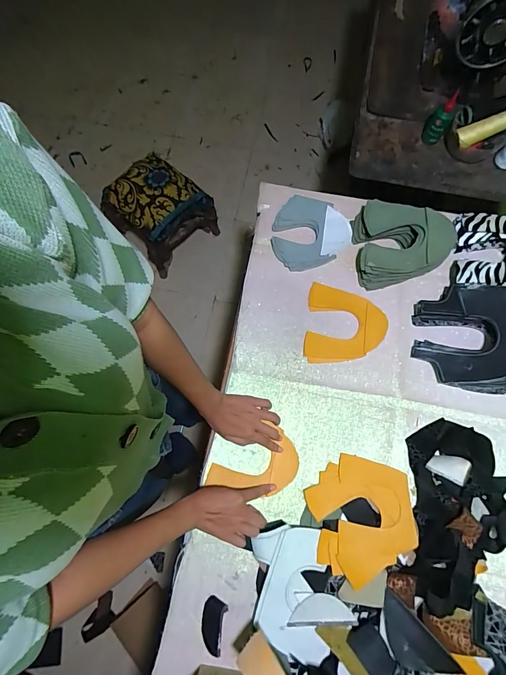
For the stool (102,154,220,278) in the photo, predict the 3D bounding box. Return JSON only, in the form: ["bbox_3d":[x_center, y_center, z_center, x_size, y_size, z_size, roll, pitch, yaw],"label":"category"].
[{"bbox_3d":[-0.331,-0.466,1.400,0.260,0.385,0.311,33,77,9],"label":"stool"}]

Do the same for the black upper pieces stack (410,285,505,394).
[{"bbox_3d":[0.432,-0.006,0.639,0.239,0.096,0.196,9,74,4],"label":"black upper pieces stack"}]

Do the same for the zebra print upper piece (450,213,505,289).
[{"bbox_3d":[0.490,-0.161,0.702,0.174,0.082,0.149,4,74,2],"label":"zebra print upper piece"}]

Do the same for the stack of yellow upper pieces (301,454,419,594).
[{"bbox_3d":[0.177,0.298,0.580,0.176,0.041,0.182,16,75,6],"label":"stack of yellow upper pieces"}]

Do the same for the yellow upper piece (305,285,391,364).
[{"bbox_3d":[0.185,-0.024,0.692,0.154,0.007,0.157,7,74,3],"label":"yellow upper piece"}]

